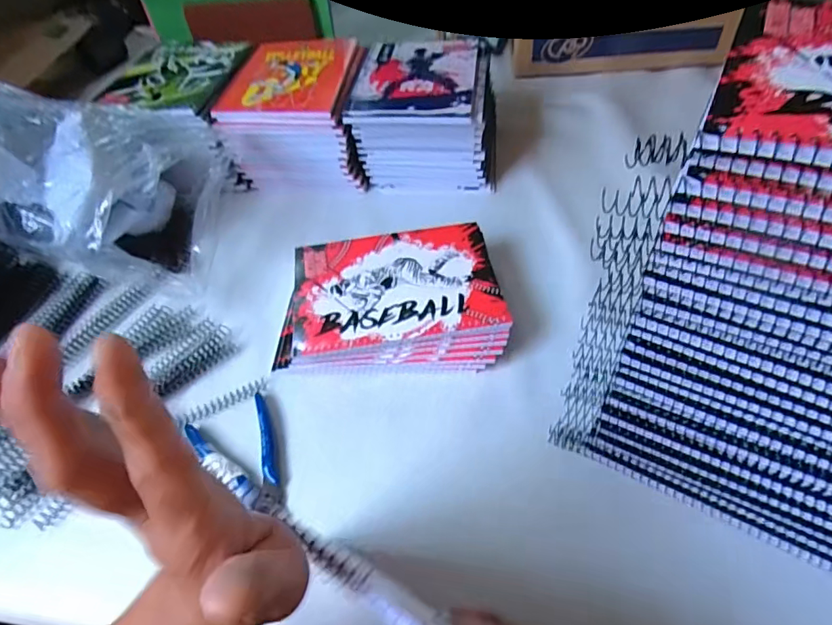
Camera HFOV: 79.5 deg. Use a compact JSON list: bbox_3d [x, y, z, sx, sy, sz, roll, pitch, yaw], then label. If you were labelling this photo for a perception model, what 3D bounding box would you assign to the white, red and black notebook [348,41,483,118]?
[{"bbox_3d":[0.001,-0.296,0.621,0.146,0.008,0.183,3,52,8],"label":"white, red and black notebook"}]

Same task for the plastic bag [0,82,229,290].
[{"bbox_3d":[-0.448,-0.169,0.578,0.456,0.172,0.186,6,52,10],"label":"plastic bag"}]

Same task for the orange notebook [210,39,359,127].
[{"bbox_3d":[-0.161,-0.312,0.659,0.150,0.014,0.205,2,52,7],"label":"orange notebook"}]

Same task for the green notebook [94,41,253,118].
[{"bbox_3d":[-0.314,-0.319,0.665,0.147,0.013,0.184,3,52,8],"label":"green notebook"}]

